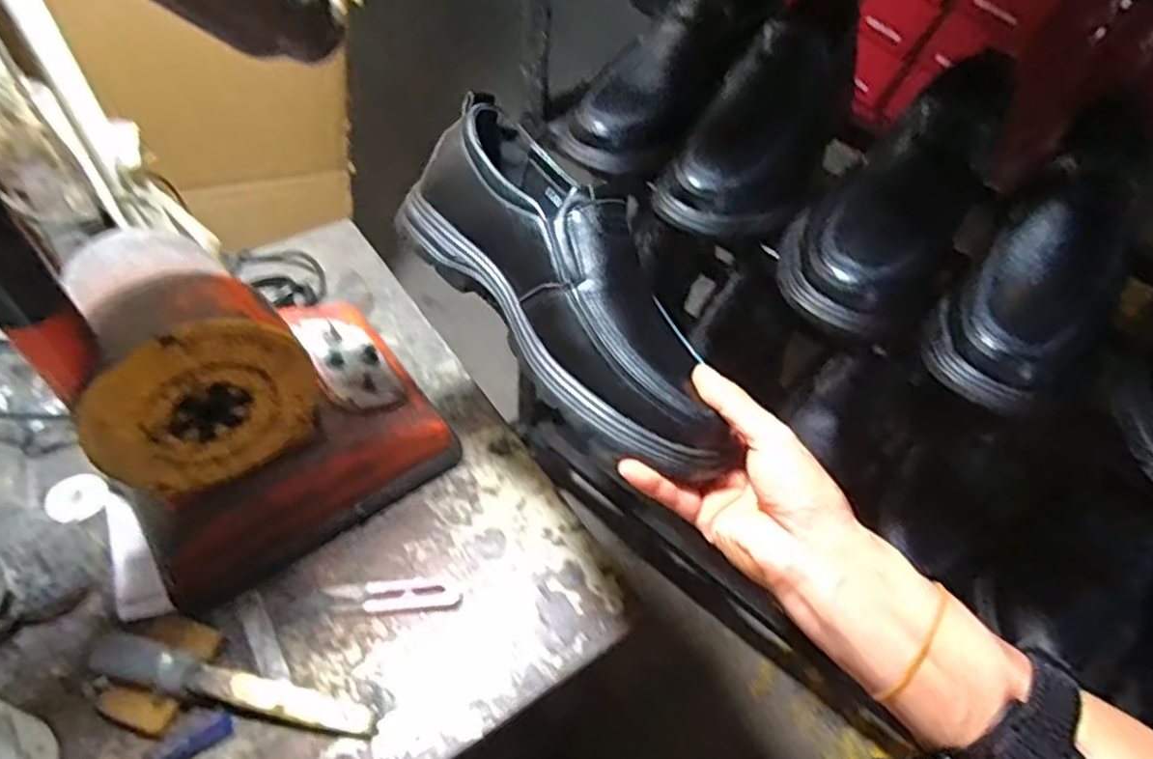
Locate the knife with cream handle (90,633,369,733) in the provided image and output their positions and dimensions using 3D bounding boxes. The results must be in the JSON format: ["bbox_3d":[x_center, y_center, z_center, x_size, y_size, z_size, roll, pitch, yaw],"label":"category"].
[{"bbox_3d":[-0.230,0.207,0.463,0.190,0.028,0.024,12,49,5],"label":"knife with cream handle"}]

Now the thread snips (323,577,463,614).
[{"bbox_3d":[-0.139,0.164,0.524,0.099,0.005,0.025,-1,49,-6],"label":"thread snips"}]

